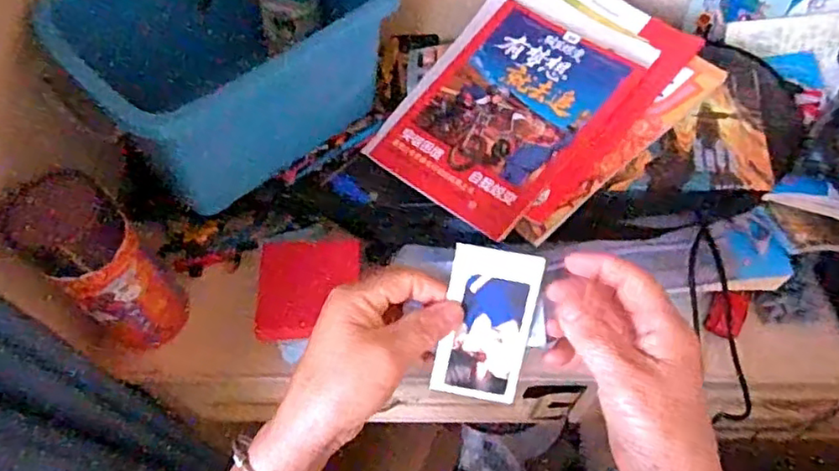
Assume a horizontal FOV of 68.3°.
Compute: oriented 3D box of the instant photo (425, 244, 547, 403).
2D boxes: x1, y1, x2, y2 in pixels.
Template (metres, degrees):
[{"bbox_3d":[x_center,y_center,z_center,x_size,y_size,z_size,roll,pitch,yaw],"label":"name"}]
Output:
[{"bbox_3d":[0.040,0.054,0.367,0.052,0.004,0.091,10,100,-1],"label":"instant photo"}]

